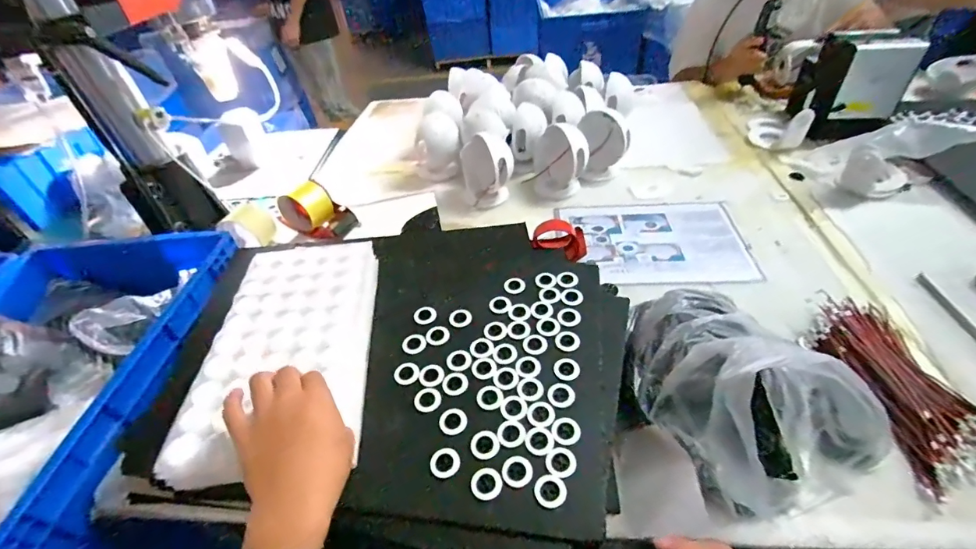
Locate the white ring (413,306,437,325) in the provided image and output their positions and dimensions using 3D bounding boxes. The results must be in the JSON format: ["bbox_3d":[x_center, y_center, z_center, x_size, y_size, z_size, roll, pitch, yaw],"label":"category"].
[{"bbox_3d":[-0.082,0.053,0.564,0.031,0.006,0.028,6,44,14],"label":"white ring"}]

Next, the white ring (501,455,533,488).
[{"bbox_3d":[0.028,0.187,0.412,0.028,0.005,0.028,-4,43,3],"label":"white ring"}]

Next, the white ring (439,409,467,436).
[{"bbox_3d":[-0.037,0.153,0.452,0.029,0.004,0.029,-4,43,3],"label":"white ring"}]

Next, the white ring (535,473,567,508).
[{"bbox_3d":[0.058,0.198,0.397,0.028,0.004,0.030,-4,43,3],"label":"white ring"}]

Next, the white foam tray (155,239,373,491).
[{"bbox_3d":[-0.230,0.084,0.514,0.170,0.051,0.307,-8,43,-1],"label":"white foam tray"}]

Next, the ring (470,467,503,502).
[{"bbox_3d":[-0.002,0.194,0.404,0.028,0.004,0.027,-4,43,3],"label":"ring"}]

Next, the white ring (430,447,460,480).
[{"bbox_3d":[-0.042,0.184,0.423,0.029,0.004,0.028,-4,43,3],"label":"white ring"}]

